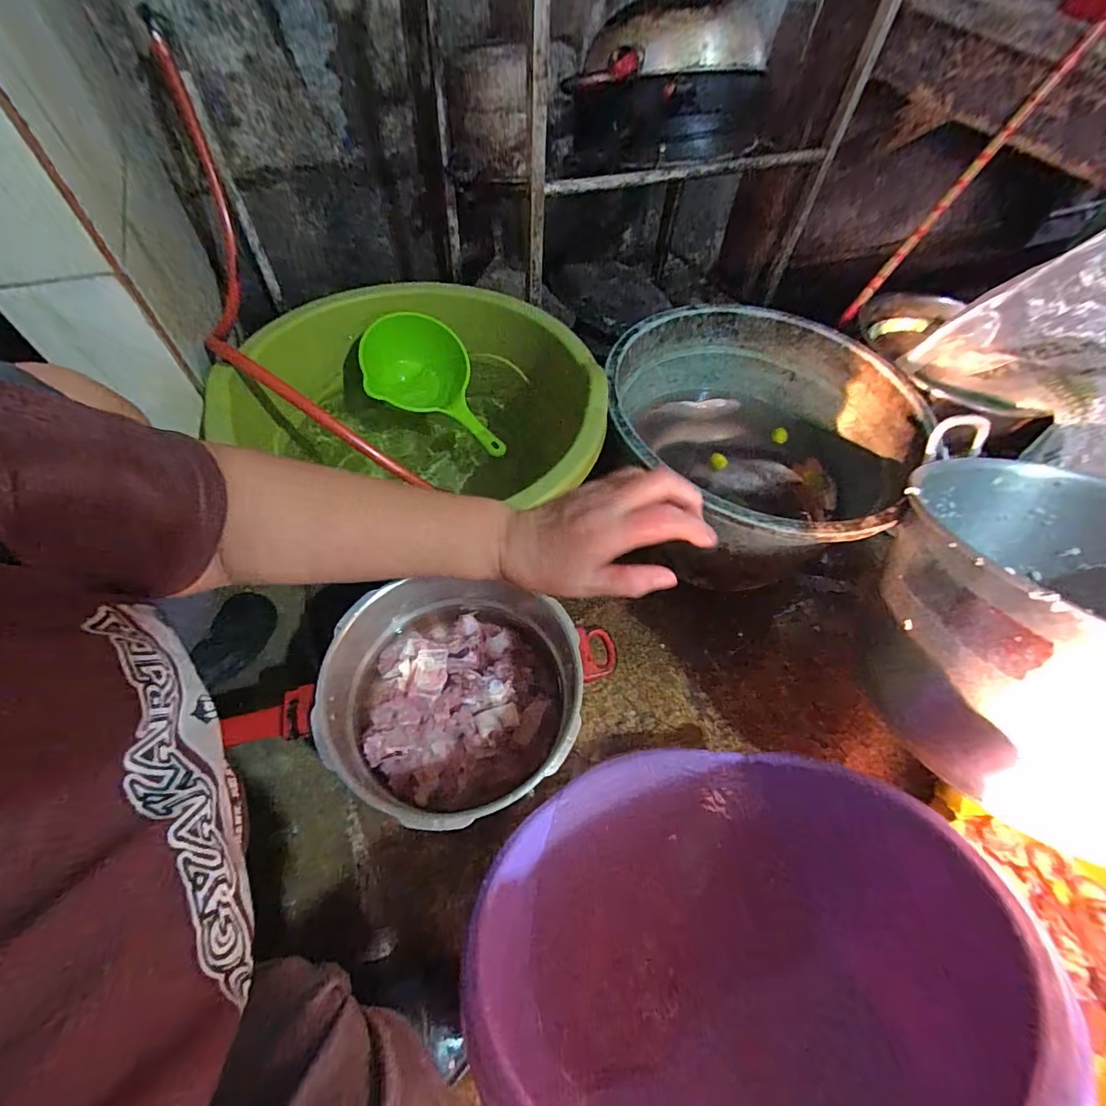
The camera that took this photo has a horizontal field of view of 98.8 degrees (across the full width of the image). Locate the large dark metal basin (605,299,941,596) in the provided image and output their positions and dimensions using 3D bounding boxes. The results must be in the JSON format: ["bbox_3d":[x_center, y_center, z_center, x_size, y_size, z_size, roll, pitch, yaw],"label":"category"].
[{"bbox_3d":[0.313,-0.178,0.773,0.437,0.196,0.459,2,57,-3],"label":"large dark metal basin"}]

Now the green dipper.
[{"bbox_3d":[-0.196,-0.248,0.770,0.168,0.109,0.273,-31,78,-22],"label":"green dipper"}]

